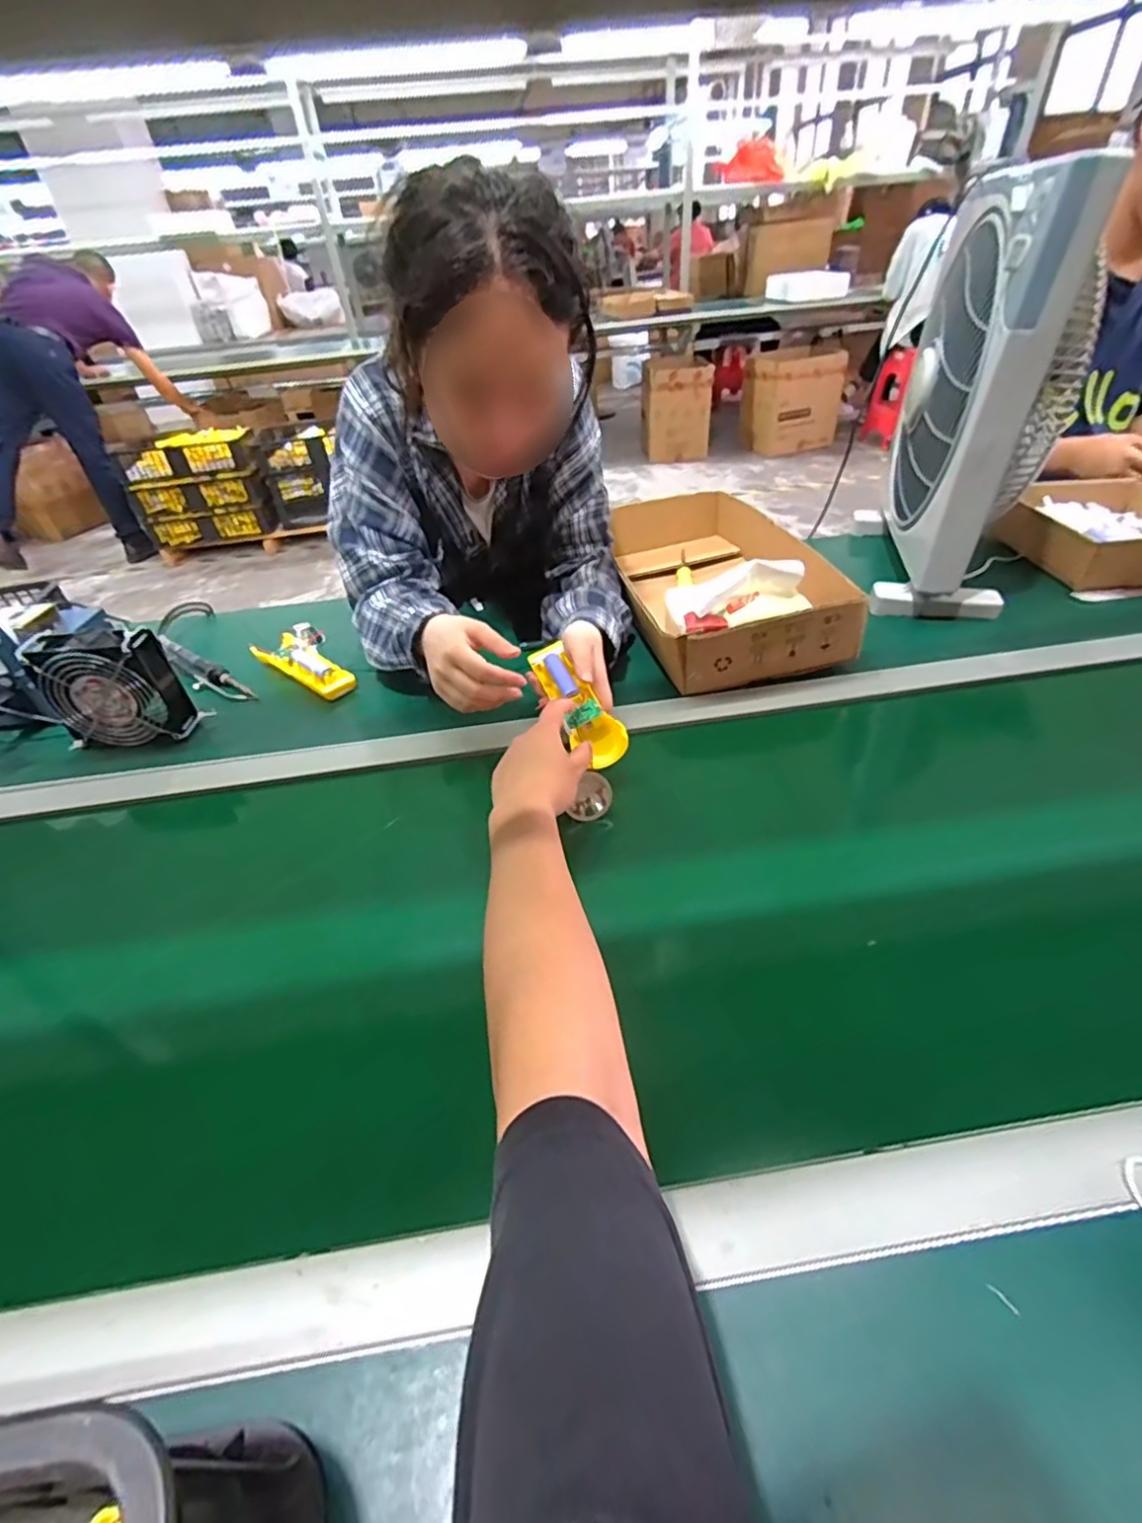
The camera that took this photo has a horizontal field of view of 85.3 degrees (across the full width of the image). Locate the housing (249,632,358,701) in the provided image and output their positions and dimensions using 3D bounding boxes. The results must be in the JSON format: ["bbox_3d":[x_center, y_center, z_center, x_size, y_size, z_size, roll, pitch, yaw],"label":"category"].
[{"bbox_3d":[-0.334,-0.122,0.768,0.157,0.025,0.056,34,58,26],"label":"housing"}]

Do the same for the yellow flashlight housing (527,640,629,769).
[{"bbox_3d":[0.004,-0.060,0.611,0.040,0.022,0.162,-22,55,-17],"label":"yellow flashlight housing"}]

